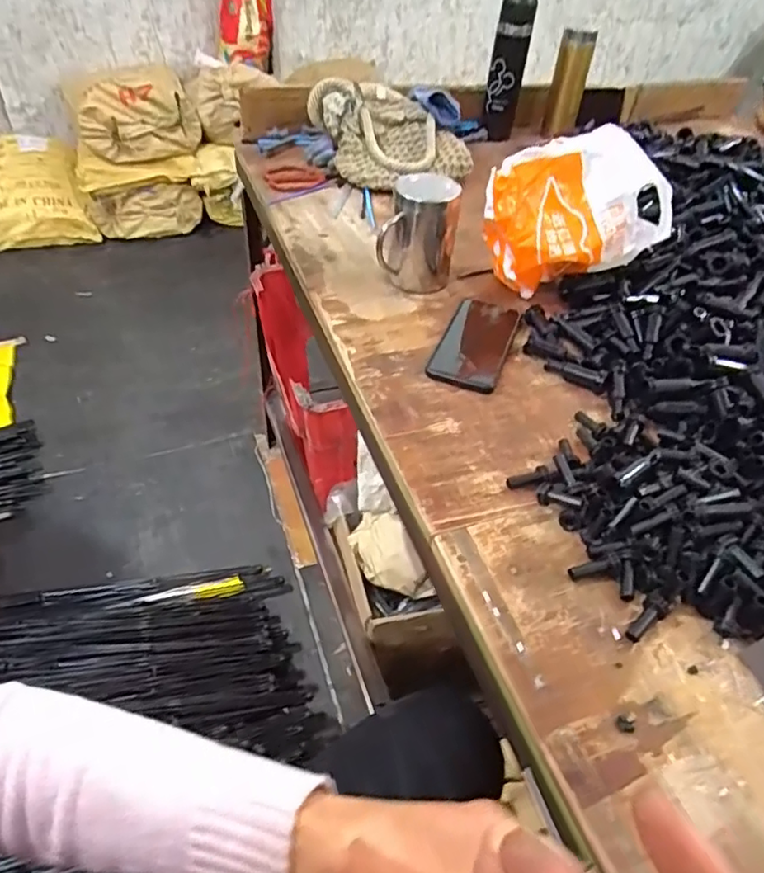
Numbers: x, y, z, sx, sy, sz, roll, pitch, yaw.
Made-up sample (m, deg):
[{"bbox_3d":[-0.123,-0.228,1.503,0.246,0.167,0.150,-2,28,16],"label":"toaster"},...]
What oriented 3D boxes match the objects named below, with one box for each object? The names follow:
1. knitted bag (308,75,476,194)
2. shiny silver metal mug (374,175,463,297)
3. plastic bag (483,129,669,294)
[{"bbox_3d":[0.014,-0.505,0.982,0.221,0.135,0.201,-15,48,-20],"label":"knitted bag"},{"bbox_3d":[0.044,-0.246,0.714,0.089,0.127,0.074,8,45,3],"label":"shiny silver metal mug"},{"bbox_3d":[0.218,-0.251,0.701,0.207,0.164,0.108,-6,46,-12],"label":"plastic bag"}]

